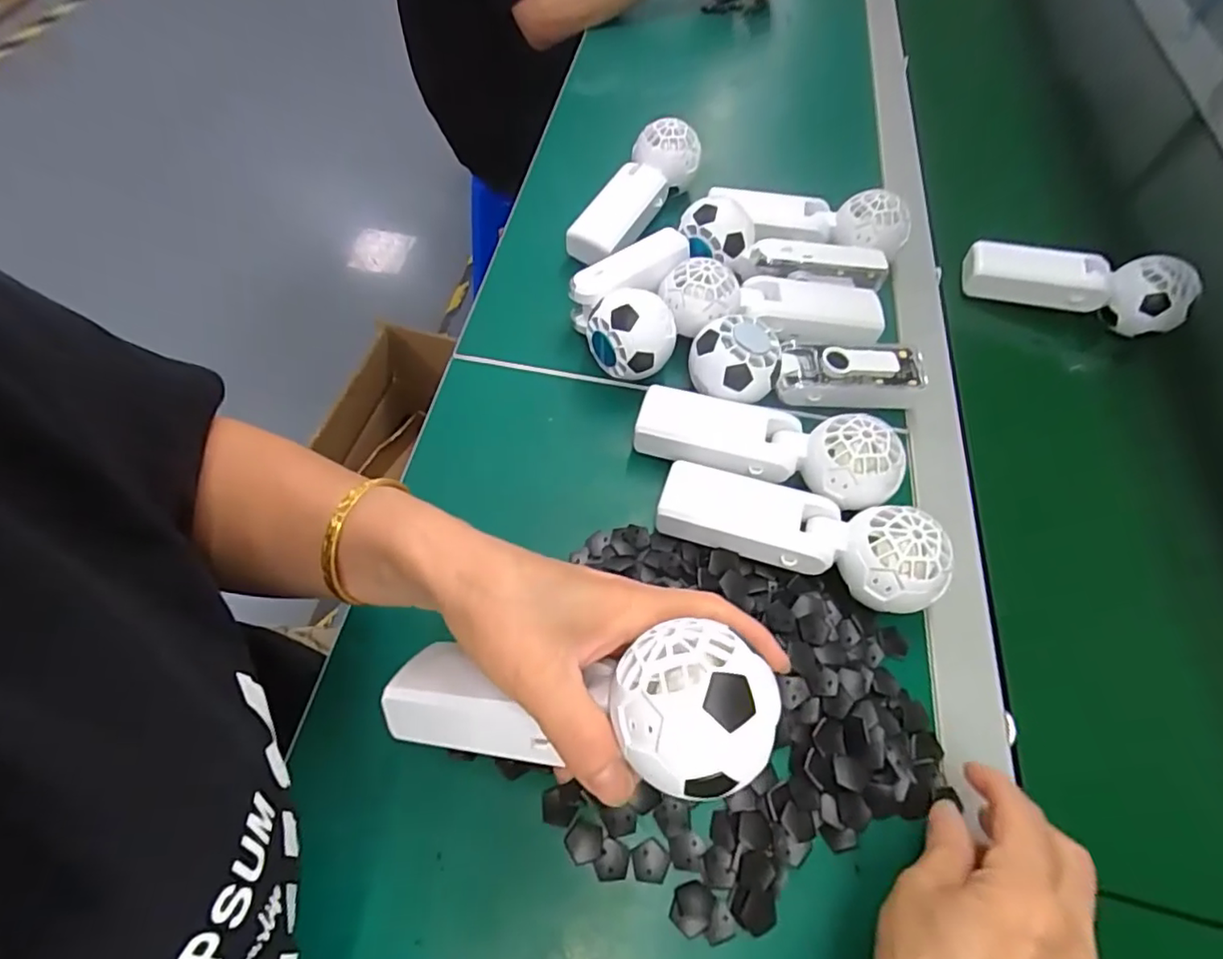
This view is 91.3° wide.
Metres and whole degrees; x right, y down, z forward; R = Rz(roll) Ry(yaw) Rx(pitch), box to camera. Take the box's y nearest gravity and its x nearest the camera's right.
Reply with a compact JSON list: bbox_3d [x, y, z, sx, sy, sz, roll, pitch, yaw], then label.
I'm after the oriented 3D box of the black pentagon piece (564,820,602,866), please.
[{"bbox_3d":[-0.014,0.183,0.301,0.018,0.004,0.018,15,60,4],"label":"black pentagon piece"}]

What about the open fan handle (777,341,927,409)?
[{"bbox_3d":[0.178,-0.076,0.441,0.120,0.029,0.043,-4,60,-7],"label":"open fan handle"}]

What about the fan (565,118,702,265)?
[{"bbox_3d":[0.019,-0.243,0.521,0.055,0.062,0.175,25,61,10],"label":"fan"}]

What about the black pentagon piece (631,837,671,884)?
[{"bbox_3d":[0.020,0.191,0.297,0.018,0.004,0.019,-26,65,-18],"label":"black pentagon piece"}]

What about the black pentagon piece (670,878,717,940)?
[{"bbox_3d":[0.039,0.207,0.289,0.019,0.006,0.022,21,61,8],"label":"black pentagon piece"}]

